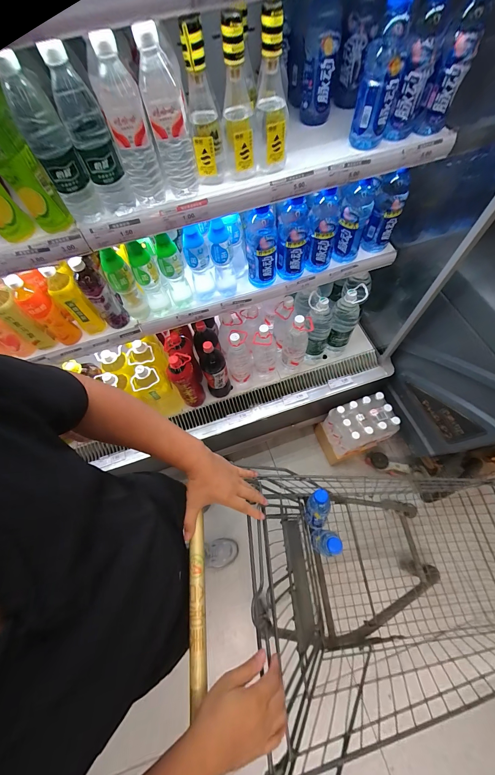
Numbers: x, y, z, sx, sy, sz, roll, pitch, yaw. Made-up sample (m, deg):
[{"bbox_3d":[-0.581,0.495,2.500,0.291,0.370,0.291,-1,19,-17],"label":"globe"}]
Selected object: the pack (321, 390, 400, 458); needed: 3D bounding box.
[{"bbox_3d":[0.490,0.165,1.228,0.251,0.182,0.180,-16,64,-5],"label":"pack"}]

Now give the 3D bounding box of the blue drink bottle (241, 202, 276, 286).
[{"bbox_3d":[0.037,-0.396,0.801,0.096,0.224,0.078,-7,63,0],"label":"blue drink bottle"}]

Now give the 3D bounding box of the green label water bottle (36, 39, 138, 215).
[{"bbox_3d":[-0.262,-0.414,0.478,0.065,0.212,0.058,-22,64,-7],"label":"green label water bottle"}]

